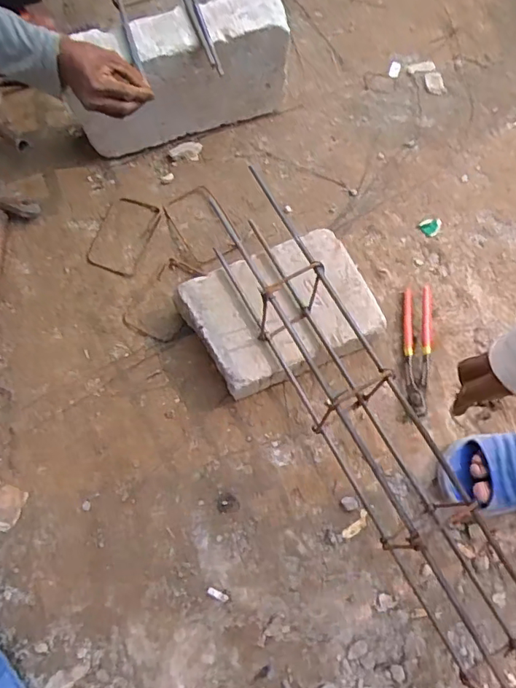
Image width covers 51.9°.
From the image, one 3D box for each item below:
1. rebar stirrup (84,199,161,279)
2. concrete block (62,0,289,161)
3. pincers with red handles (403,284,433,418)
[{"bbox_3d":[-0.240,-0.193,0.932,0.093,0.020,0.149,18,69,8],"label":"rebar stirrup"},{"bbox_3d":[-0.137,-0.461,0.942,0.385,0.216,0.087,-17,69,-6],"label":"concrete block"},{"bbox_3d":[0.263,0.004,0.865,0.046,0.024,0.224,6,68,3],"label":"pincers with red handles"}]

